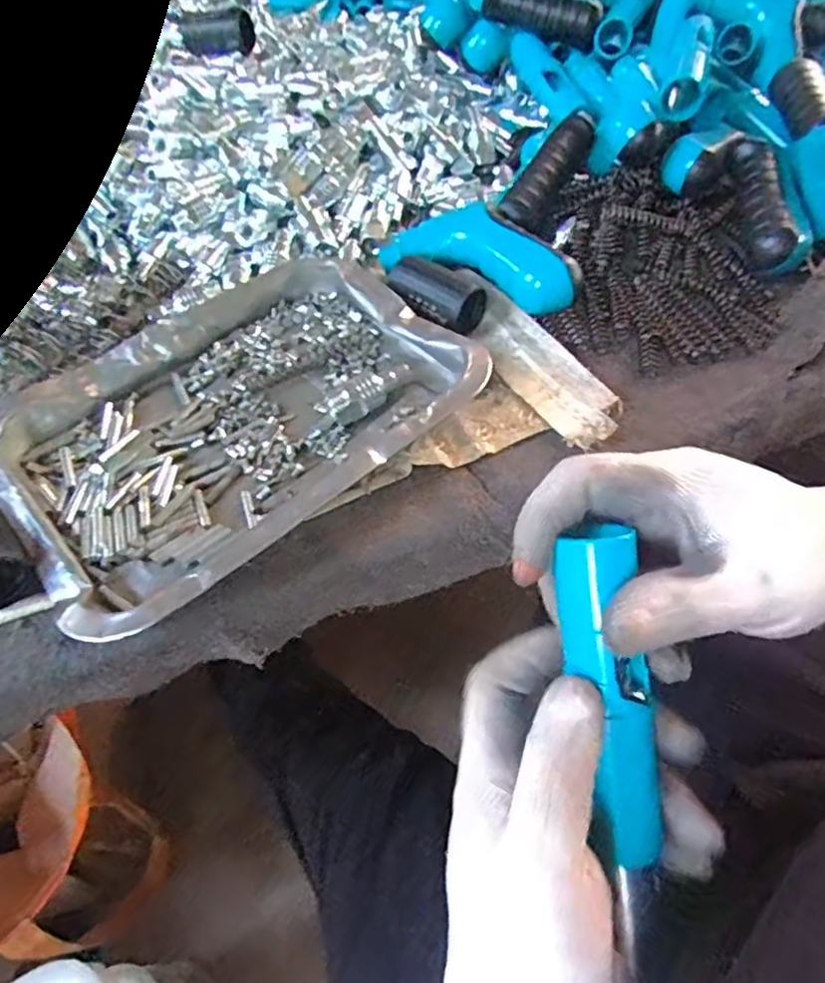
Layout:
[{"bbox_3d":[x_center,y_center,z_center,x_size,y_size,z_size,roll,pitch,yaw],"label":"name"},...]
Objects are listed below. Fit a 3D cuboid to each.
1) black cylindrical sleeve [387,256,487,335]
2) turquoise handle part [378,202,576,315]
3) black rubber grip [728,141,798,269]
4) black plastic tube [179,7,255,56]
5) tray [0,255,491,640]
[{"bbox_3d":[0.014,-0.125,0.402,0.067,0.029,0.029,26,59,19],"label":"black cylindrical sleeve"},{"bbox_3d":[0.049,-0.163,0.420,0.142,0.039,0.062,26,59,19],"label":"turquoise handle part"},{"bbox_3d":[0.240,-0.202,0.431,0.025,0.024,0.099,0,68,3],"label":"black rubber grip"},{"bbox_3d":[-0.187,-0.434,0.584,0.071,0.029,0.031,14,56,11],"label":"black plastic tube"},{"bbox_3d":[-0.104,-0.051,0.355,0.242,0.033,0.200,-35,61,-21],"label":"tray"}]

